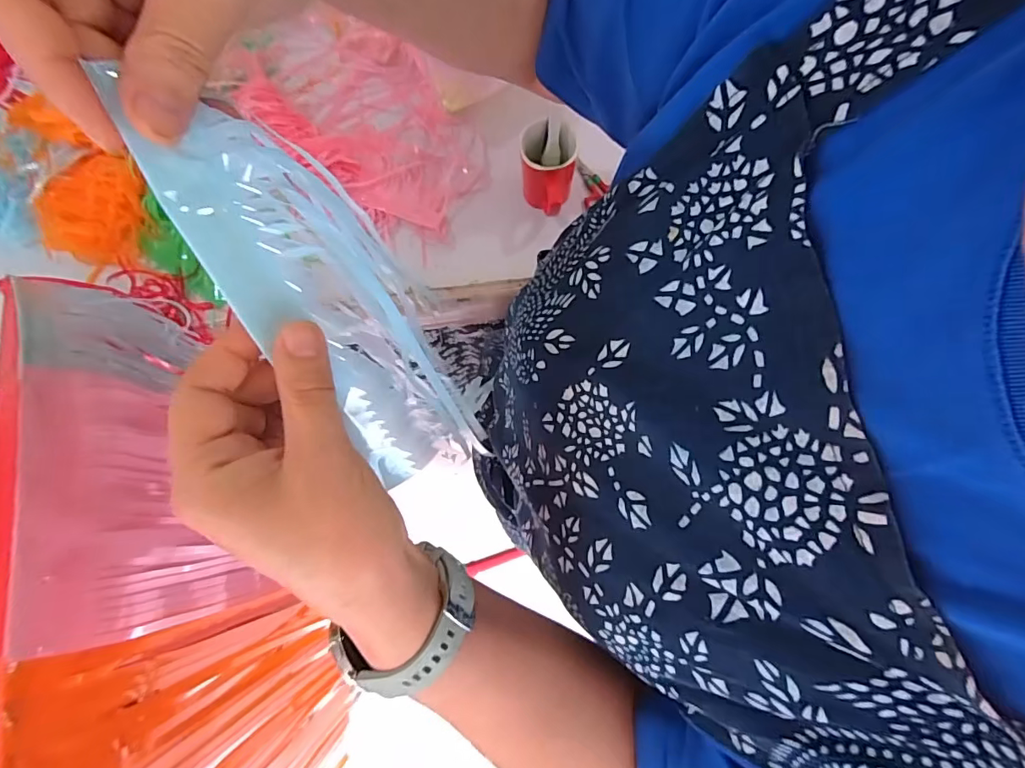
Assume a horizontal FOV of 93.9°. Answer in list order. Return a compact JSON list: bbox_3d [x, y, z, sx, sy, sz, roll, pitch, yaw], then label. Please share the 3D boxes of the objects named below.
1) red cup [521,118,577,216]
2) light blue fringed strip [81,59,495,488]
[{"bbox_3d":[0.044,-0.275,0.640,0.063,0.094,0.094,1,79,2],"label":"red cup"},{"bbox_3d":[-0.074,-0.031,0.218,0.023,0.081,0.178,-8,119,37],"label":"light blue fringed strip"}]

